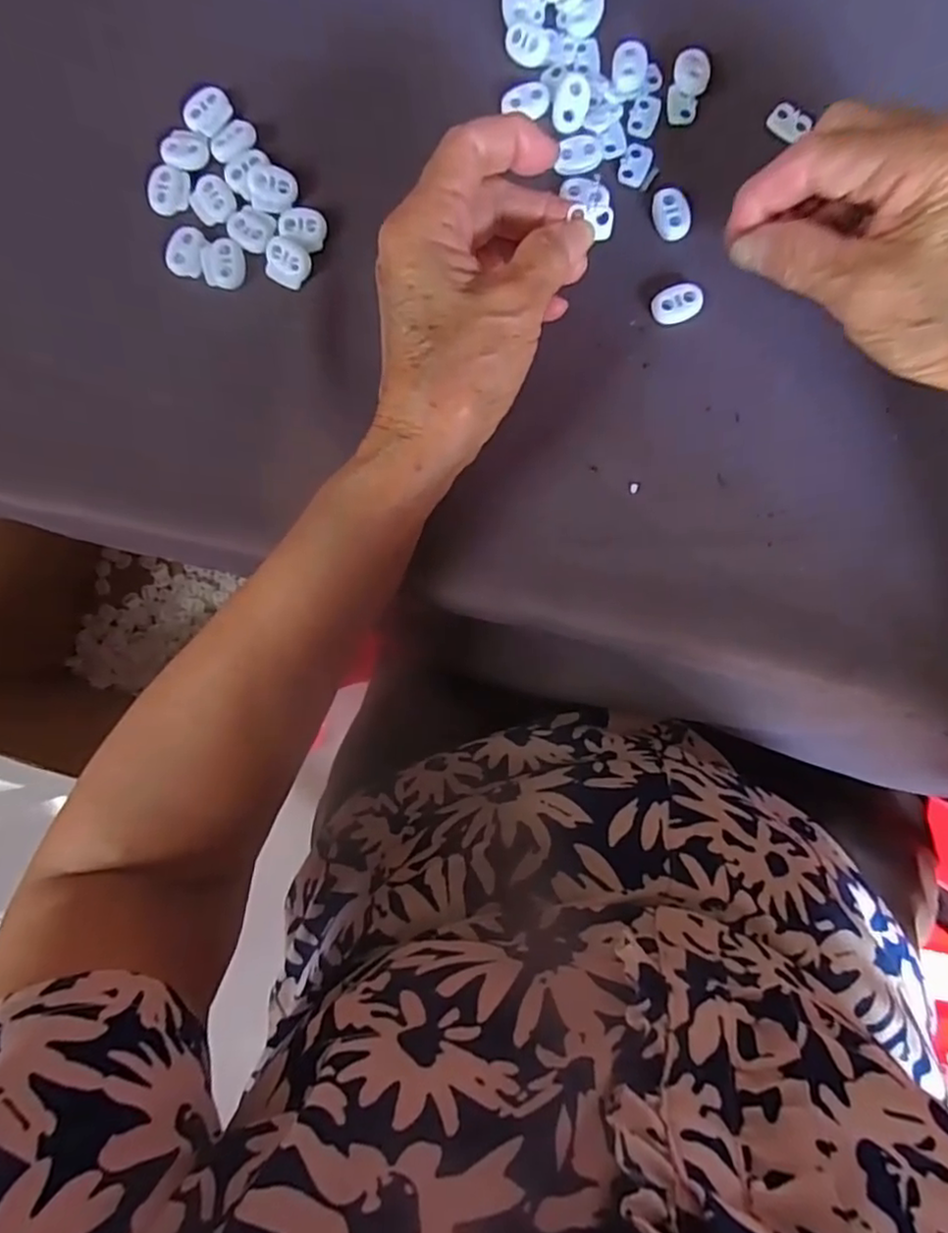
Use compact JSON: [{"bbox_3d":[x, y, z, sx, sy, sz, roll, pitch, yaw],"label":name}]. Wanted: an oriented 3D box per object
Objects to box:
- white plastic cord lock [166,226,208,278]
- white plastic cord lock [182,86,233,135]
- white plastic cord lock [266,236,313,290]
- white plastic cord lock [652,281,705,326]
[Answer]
[{"bbox_3d":[-0.136,-0.172,0.307,0.017,0.004,0.024,10,88,4],"label":"white plastic cord lock"},{"bbox_3d":[-0.126,-0.240,0.309,0.021,0.004,0.022,44,91,4],"label":"white plastic cord lock"},{"bbox_3d":[-0.087,-0.165,0.304,0.021,0.005,0.019,23,89,4],"label":"white plastic cord lock"},{"bbox_3d":[0.091,-0.140,0.294,0.023,0.005,0.016,-20,87,3],"label":"white plastic cord lock"}]

